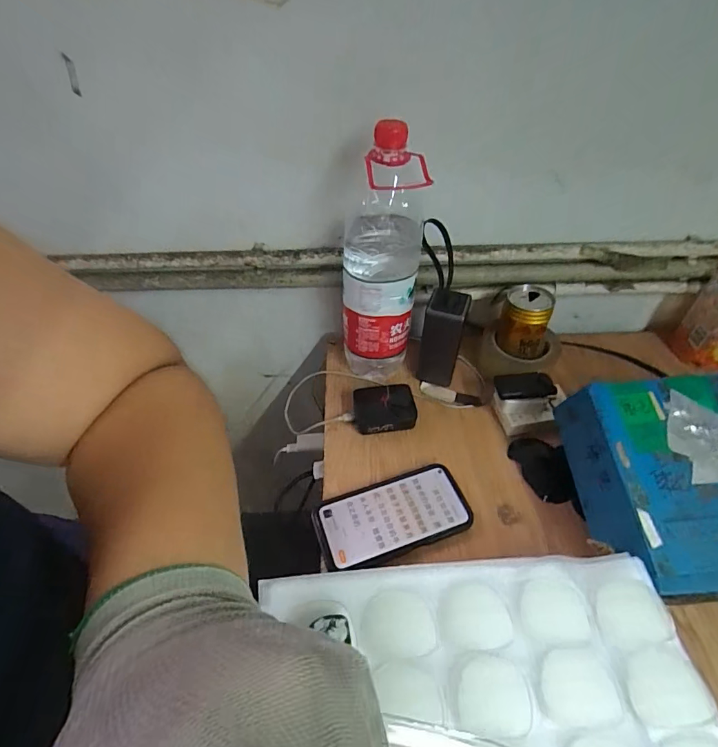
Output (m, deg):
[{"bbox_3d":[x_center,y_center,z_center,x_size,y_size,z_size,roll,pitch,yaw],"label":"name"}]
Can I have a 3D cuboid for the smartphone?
[{"bbox_3d":[0.036,0.156,0.476,0.162,0.014,0.084,-15,49,-12],"label":"smartphone"}]

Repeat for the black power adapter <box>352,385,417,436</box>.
[{"bbox_3d":[0.033,0.047,0.569,0.079,0.034,0.056,-4,47,-2],"label":"black power adapter"}]

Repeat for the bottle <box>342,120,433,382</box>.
[{"bbox_3d":[0.025,-0.119,0.527,0.092,0.312,0.084,2,47,3],"label":"bottle"}]

